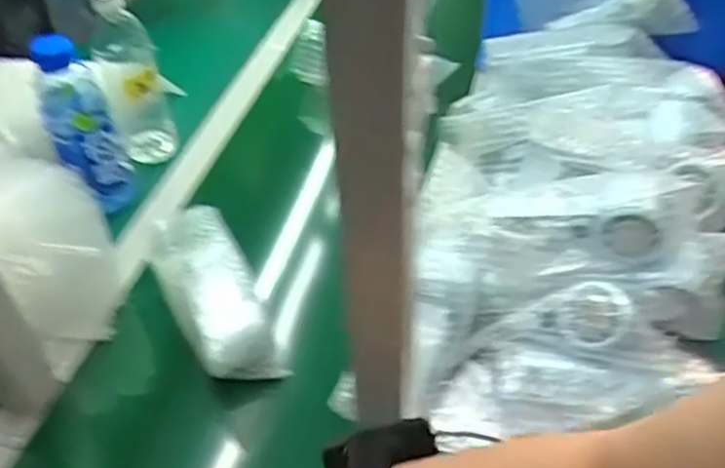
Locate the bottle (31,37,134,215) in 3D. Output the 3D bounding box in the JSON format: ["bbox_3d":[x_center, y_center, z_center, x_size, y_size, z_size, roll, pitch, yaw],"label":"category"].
[{"bbox_3d":[-0.323,-0.127,0.816,0.070,0.201,0.082,-19,46,-17],"label":"bottle"}]

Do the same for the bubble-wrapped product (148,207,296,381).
[{"bbox_3d":[-0.153,0.055,0.715,0.081,0.061,0.208,-21,46,-18],"label":"bubble-wrapped product"}]

